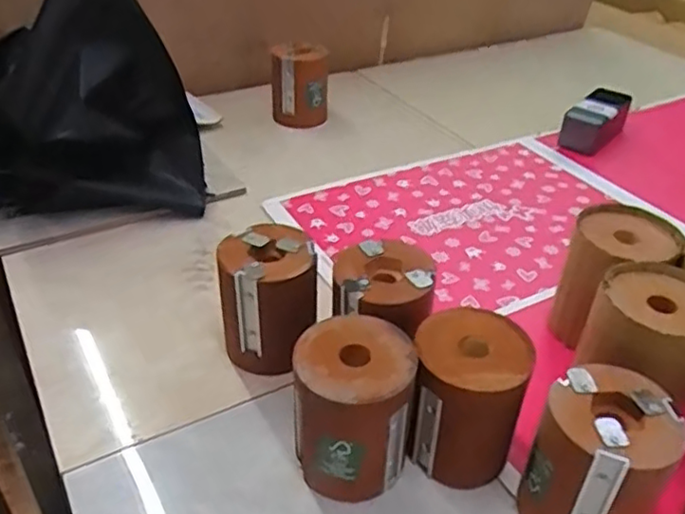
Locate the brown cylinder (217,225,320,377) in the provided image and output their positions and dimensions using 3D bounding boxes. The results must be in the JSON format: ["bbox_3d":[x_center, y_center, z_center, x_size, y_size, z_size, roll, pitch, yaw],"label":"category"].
[{"bbox_3d":[-0.062,0.034,0.533,0.077,0.101,0.074,-5,36,-11],"label":"brown cylinder"}]

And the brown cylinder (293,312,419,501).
[{"bbox_3d":[0.006,0.105,0.443,0.074,0.105,0.076,2,35,-1],"label":"brown cylinder"}]

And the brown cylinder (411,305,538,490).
[{"bbox_3d":[0.086,0.100,0.453,0.072,0.106,0.070,10,36,10],"label":"brown cylinder"}]

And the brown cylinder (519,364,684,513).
[{"bbox_3d":[0.161,0.132,0.414,0.076,0.104,0.080,29,43,32],"label":"brown cylinder"}]

